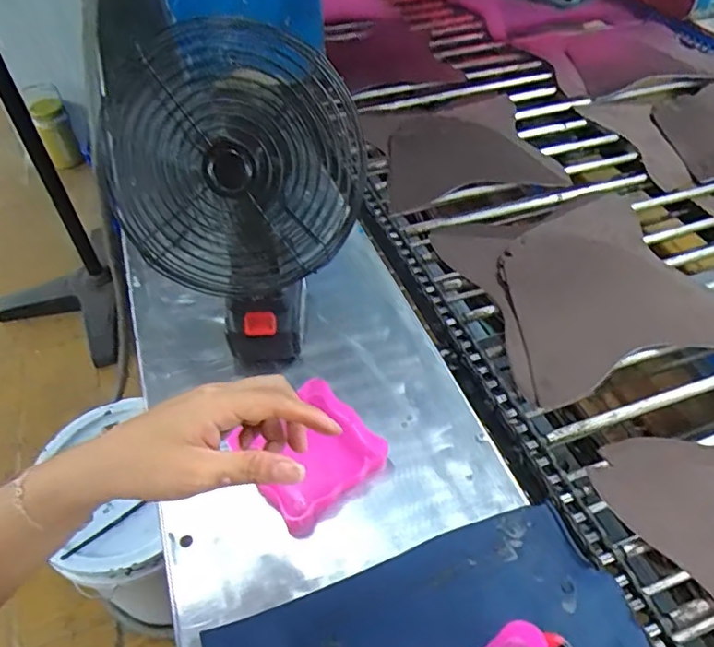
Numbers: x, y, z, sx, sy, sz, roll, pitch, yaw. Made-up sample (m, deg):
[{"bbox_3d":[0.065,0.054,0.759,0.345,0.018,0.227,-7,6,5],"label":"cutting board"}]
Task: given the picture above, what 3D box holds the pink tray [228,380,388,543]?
[{"bbox_3d":[-0.043,0.115,0.522,0.112,0.020,0.107,-36,56,-26],"label":"pink tray"}]

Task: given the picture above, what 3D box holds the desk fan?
[{"bbox_3d":[-0.098,-0.097,0.529,0.205,0.305,0.109,-2,49,0],"label":"desk fan"}]

